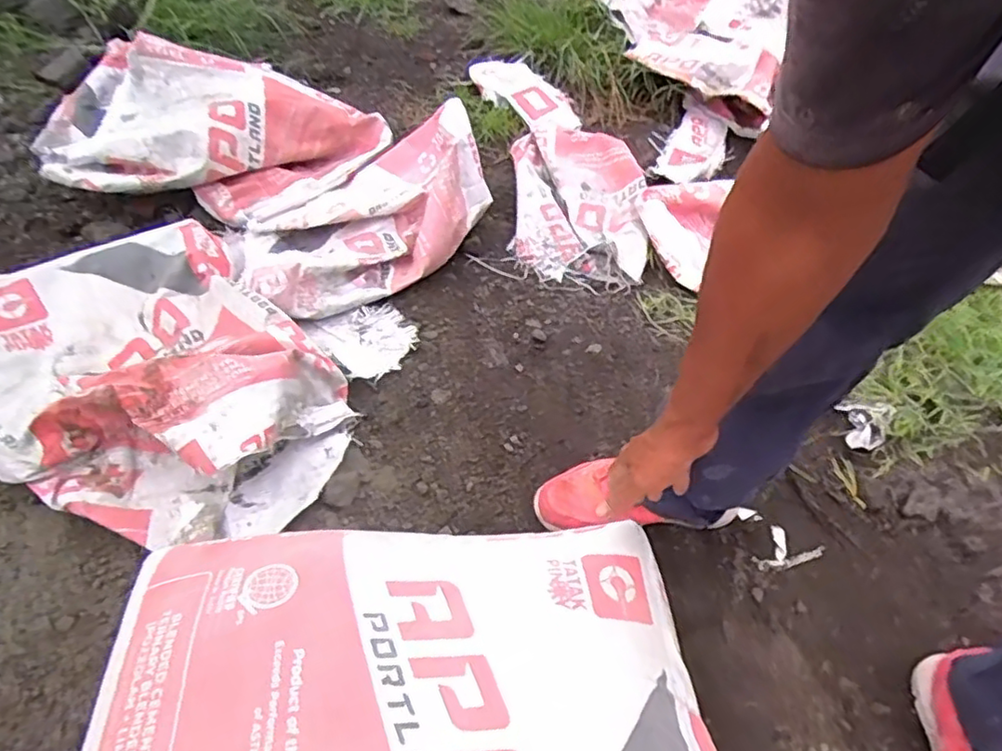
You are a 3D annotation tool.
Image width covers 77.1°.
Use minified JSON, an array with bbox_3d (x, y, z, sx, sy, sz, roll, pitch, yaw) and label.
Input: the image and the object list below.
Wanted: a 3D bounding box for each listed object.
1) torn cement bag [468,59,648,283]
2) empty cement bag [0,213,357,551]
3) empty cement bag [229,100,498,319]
[{"bbox_3d":[0.117,-0.472,1.351,0.269,0.136,0.675,-5,49,-9],"label":"torn cement bag"},{"bbox_3d":[-0.511,-0.029,0.871,0.657,0.113,0.407,30,55,18],"label":"empty cement bag"},{"bbox_3d":[-0.233,-0.282,1.085,0.477,0.185,0.251,-31,60,-26],"label":"empty cement bag"}]

